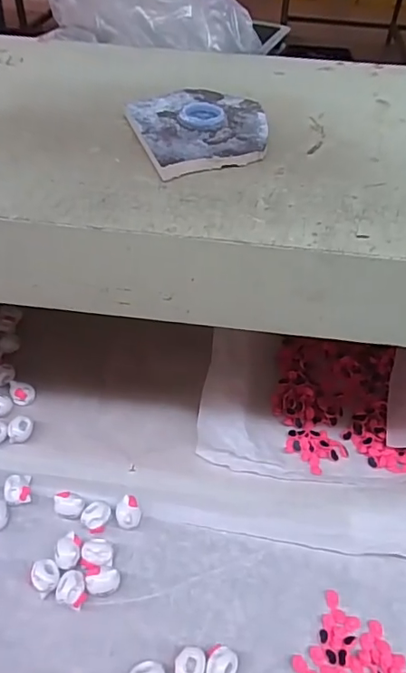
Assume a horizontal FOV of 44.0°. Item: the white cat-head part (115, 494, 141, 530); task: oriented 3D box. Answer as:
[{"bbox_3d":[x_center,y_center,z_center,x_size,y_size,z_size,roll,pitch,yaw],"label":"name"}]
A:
[{"bbox_3d":[-0.065,0.154,0.439,0.022,0.019,0.026,-10,47,-14],"label":"white cat-head part"}]

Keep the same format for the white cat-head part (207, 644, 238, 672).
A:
[{"bbox_3d":[0.013,0.237,0.361,0.022,0.017,0.024,2,45,-2],"label":"white cat-head part"}]

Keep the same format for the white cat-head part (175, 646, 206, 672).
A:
[{"bbox_3d":[-0.009,0.237,0.358,0.021,0.018,0.023,2,45,-2],"label":"white cat-head part"}]

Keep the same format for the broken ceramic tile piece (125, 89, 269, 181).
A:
[{"bbox_3d":[-0.001,-0.135,0.326,0.086,0.012,0.100,-12,47,-15],"label":"broken ceramic tile piece"}]

